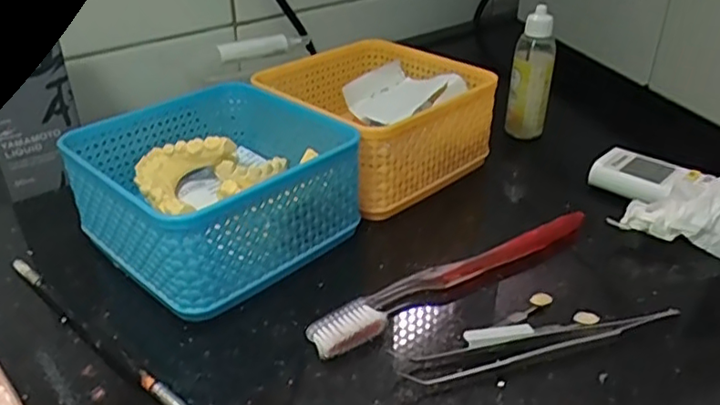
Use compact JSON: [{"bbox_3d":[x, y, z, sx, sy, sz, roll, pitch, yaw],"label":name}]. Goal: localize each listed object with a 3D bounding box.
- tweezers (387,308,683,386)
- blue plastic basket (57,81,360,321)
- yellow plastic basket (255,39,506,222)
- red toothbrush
[{"bbox_3d":[0.085,0.066,0.291,0.137,0.008,0.021,-5,32,-7],"label":"tweezers"},{"bbox_3d":[-0.084,-0.011,0.365,0.129,0.063,0.129,27,41,36],"label":"blue plastic basket"},{"bbox_3d":[0.012,-0.059,0.441,0.124,0.066,0.129,-25,40,-33],"label":"yellow plastic basket"},{"bbox_3d":[0.052,0.038,0.334,0.181,0.013,0.021,-20,37,-28],"label":"red toothbrush"}]

